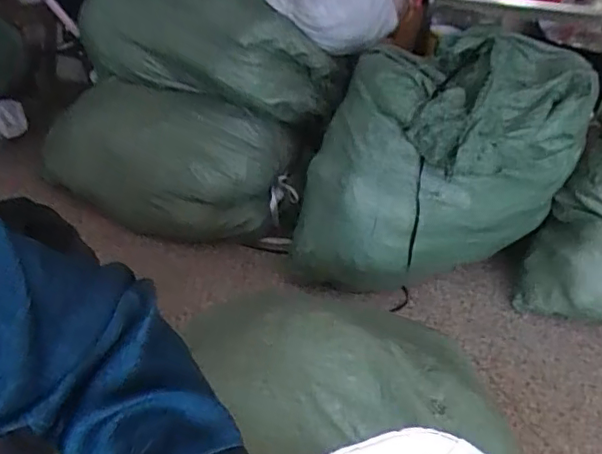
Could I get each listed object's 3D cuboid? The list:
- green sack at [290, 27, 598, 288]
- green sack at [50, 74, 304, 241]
[{"bbox_3d":[0.356,-0.183,1.498,0.625,0.556,0.452,9,32,6],"label":"green sack"},{"bbox_3d":[-0.465,-0.221,1.768,0.821,0.303,0.355,14,33,14],"label":"green sack"}]

